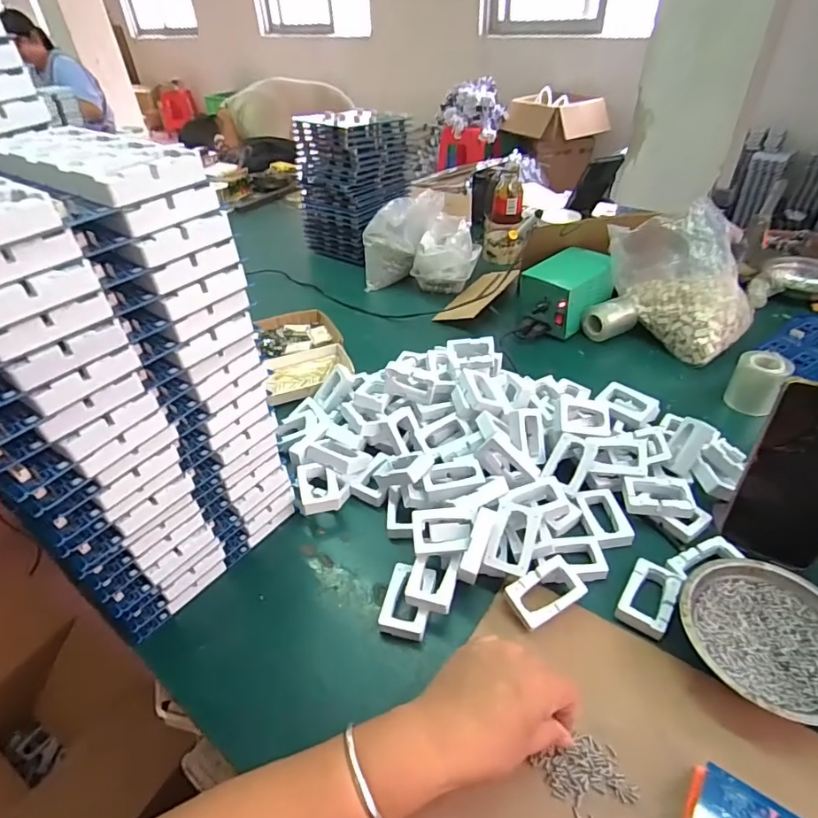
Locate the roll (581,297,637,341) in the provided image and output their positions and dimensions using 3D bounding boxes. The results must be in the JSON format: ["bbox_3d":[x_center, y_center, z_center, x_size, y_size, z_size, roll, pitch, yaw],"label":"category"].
[{"bbox_3d":[0.309,-0.140,0.768,0.071,0.047,0.054,-16,41,-15],"label":"roll"}]

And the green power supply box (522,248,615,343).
[{"bbox_3d":[0.248,-0.186,0.792,0.127,0.087,0.098,-29,46,-28],"label":"green power supply box"}]

